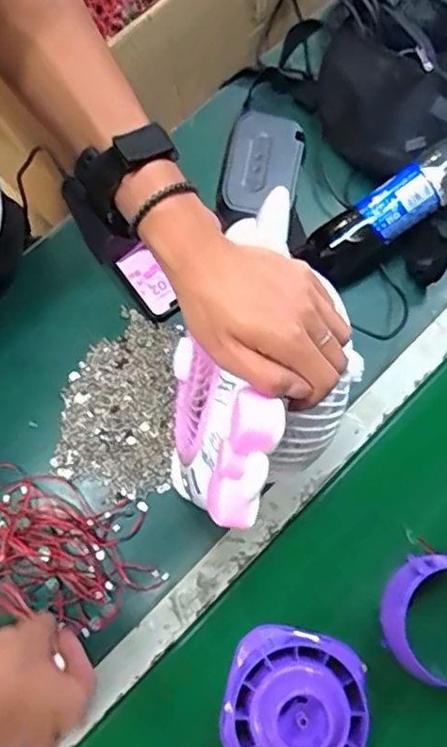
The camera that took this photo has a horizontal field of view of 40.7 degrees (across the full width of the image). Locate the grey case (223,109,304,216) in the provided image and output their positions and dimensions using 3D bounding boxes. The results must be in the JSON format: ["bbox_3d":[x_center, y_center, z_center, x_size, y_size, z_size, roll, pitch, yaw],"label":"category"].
[{"bbox_3d":[0.039,-0.201,0.585,0.068,0.027,0.114,15,76,-2],"label":"grey case"}]

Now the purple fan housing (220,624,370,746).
[{"bbox_3d":[0.072,0.328,0.592,0.133,0.075,0.132,14,76,-2],"label":"purple fan housing"}]

